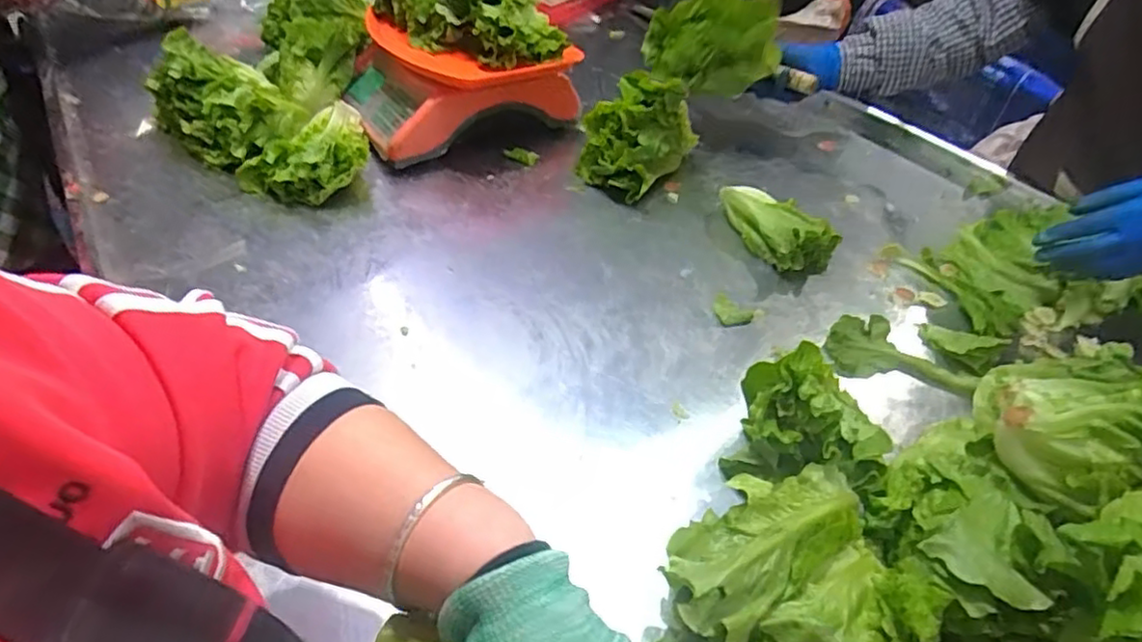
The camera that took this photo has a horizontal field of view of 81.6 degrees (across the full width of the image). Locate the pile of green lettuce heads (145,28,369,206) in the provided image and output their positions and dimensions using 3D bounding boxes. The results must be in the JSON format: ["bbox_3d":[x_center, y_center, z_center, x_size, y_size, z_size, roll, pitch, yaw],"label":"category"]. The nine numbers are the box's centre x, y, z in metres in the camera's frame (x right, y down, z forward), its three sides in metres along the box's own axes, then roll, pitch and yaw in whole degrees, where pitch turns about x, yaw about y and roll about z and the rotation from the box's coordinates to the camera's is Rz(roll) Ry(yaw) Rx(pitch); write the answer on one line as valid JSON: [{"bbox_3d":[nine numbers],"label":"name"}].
[{"bbox_3d":[-0.400,-0.274,0.869,0.331,0.122,0.175,25,45,23],"label":"pile of green lettuce heads"}]

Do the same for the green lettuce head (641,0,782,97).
[{"bbox_3d":[0.199,-0.396,0.933,0.181,0.161,0.153,9,42,5],"label":"green lettuce head"}]

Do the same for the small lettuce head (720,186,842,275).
[{"bbox_3d":[0.233,-0.118,0.793,0.081,0.051,0.159,-28,50,-31],"label":"small lettuce head"}]

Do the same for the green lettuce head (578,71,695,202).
[{"bbox_3d":[0.084,-0.247,0.867,0.107,0.131,0.119,28,46,25],"label":"green lettuce head"}]

